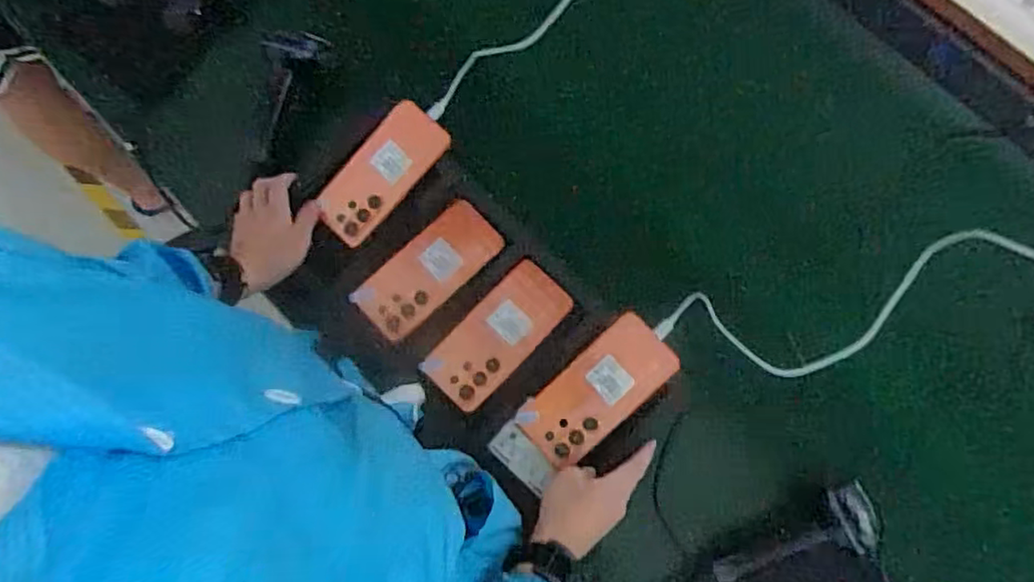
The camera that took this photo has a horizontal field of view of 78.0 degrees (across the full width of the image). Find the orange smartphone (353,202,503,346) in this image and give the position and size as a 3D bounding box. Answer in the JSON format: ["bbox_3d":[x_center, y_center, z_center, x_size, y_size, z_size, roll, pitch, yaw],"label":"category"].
[{"bbox_3d":[-0.098,-0.024,0.710,0.167,0.008,0.076,-42,79,-8],"label":"orange smartphone"}]

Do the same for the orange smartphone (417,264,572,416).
[{"bbox_3d":[-0.021,0.048,0.693,0.167,0.011,0.074,-44,79,-8],"label":"orange smartphone"}]

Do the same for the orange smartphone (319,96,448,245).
[{"bbox_3d":[-0.154,-0.132,0.723,0.075,0.013,0.167,42,92,10],"label":"orange smartphone"}]

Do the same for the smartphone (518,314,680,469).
[{"bbox_3d":[0.082,0.105,0.667,0.170,0.010,0.077,-42,79,2],"label":"smartphone"}]

